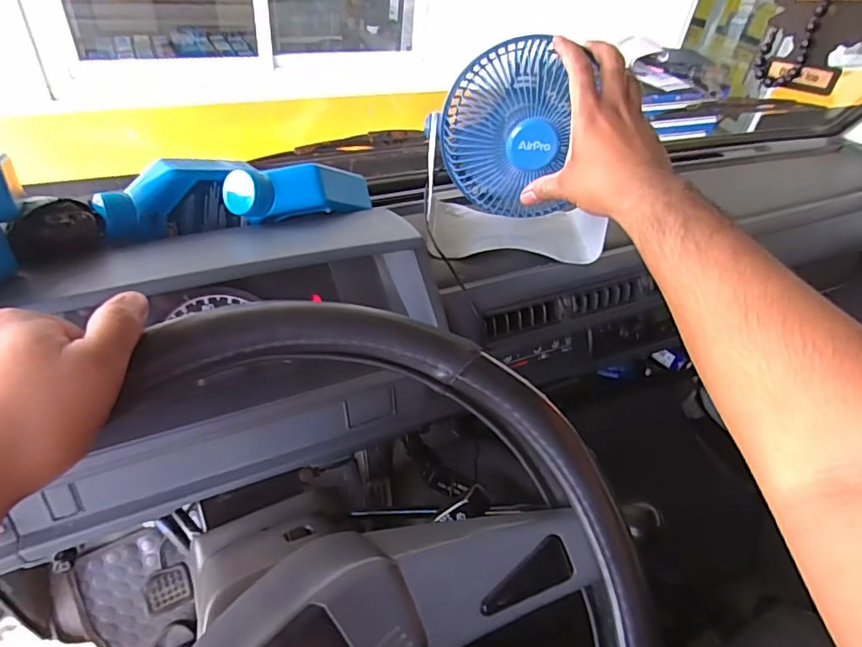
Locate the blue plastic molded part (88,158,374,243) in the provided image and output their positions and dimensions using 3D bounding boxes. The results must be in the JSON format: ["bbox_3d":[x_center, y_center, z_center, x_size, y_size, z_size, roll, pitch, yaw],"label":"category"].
[{"bbox_3d":[-0.173,-0.121,0.503,0.243,0.059,0.077,-8,43,-17],"label":"blue plastic molded part"}]

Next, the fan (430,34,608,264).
[{"bbox_3d":[0.093,-0.162,0.557,0.186,0.168,0.117,1,41,-7],"label":"fan"}]

